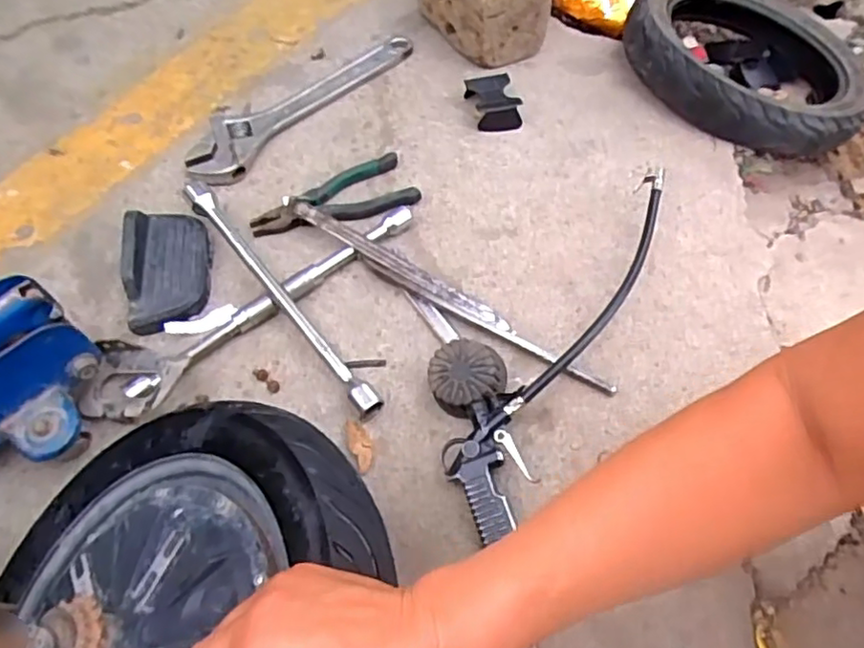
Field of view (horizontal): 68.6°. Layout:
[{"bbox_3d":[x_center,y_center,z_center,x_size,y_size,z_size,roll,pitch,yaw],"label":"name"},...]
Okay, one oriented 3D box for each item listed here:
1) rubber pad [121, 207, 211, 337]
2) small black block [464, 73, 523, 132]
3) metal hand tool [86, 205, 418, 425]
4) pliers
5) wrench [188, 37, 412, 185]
[{"bbox_3d":[-0.285,-0.067,0.684,0.081,0.051,0.144,-8,59,-4],"label":"rubber pad"},{"bbox_3d":[0.081,-0.283,0.816,0.062,0.035,0.076,-18,60,-10],"label":"small black block"},{"bbox_3d":[-0.187,-0.031,0.658,0.386,0.028,0.092,-37,67,-21],"label":"metal hand tool"},{"bbox_3d":[-0.111,-0.140,0.737,0.192,0.017,0.081,-29,58,-15],"label":"pliers"},{"bbox_3d":[-0.172,-0.294,0.824,0.083,0.014,0.352,36,65,25],"label":"wrench"}]

